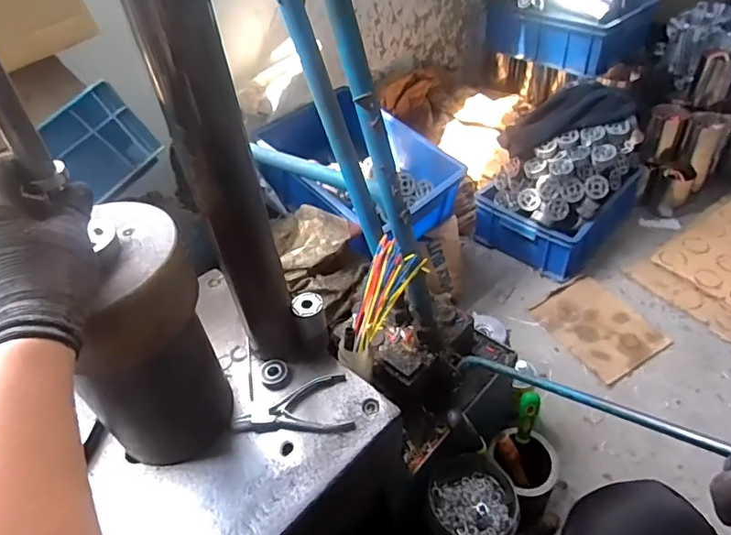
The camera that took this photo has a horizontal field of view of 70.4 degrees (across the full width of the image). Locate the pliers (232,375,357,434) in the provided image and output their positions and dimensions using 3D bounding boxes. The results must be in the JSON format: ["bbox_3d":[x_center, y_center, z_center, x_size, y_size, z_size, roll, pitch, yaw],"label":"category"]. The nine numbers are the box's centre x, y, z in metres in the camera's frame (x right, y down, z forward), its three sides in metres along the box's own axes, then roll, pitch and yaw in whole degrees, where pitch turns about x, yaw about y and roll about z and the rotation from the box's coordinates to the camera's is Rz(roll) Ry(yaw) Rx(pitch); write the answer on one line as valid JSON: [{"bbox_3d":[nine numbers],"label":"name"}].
[{"bbox_3d":[-0.083,0.162,0.585,0.131,0.015,0.068,-11,43,-4],"label":"pliers"}]

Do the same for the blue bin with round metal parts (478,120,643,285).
[{"bbox_3d":[0.542,-0.246,1.376,0.311,0.323,0.459,29,54,32],"label":"blue bin with round metal parts"}]

